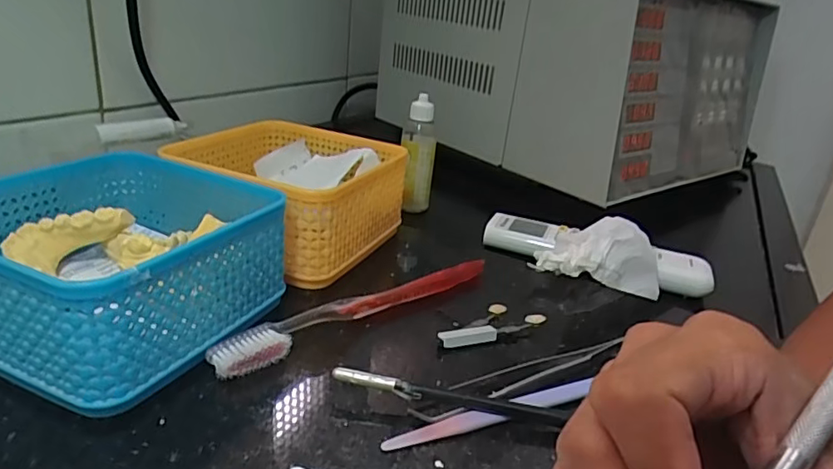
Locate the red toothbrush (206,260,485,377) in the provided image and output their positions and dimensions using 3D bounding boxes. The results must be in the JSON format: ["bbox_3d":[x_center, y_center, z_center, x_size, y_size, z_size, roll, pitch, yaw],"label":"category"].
[{"bbox_3d":[-0.029,0.041,0.315,0.180,0.015,0.021,-16,32,-41],"label":"red toothbrush"}]

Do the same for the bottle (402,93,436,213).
[{"bbox_3d":[0.002,-0.074,0.513,0.031,0.104,0.034,6,24,-2],"label":"bottle"}]

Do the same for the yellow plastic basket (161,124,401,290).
[{"bbox_3d":[-0.089,-0.027,0.388,0.128,0.070,0.128,15,25,19],"label":"yellow plastic basket"}]

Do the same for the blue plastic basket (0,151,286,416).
[{"bbox_3d":[-0.152,0.013,0.282,0.129,0.068,0.128,15,25,19],"label":"blue plastic basket"}]

